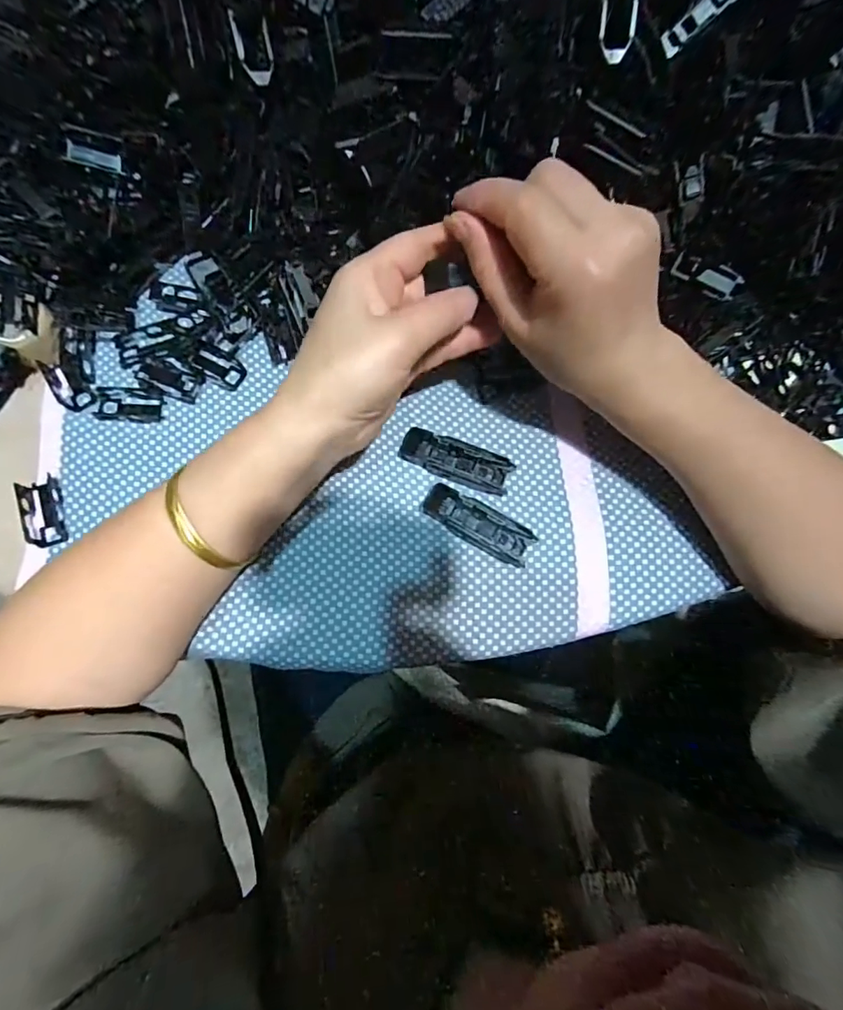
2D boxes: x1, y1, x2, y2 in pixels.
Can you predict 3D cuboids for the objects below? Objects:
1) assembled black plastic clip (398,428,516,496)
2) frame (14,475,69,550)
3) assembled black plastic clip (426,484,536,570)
[{"bbox_3d":[0.021,-0.027,0.287,0.068,0.016,0.023,21,79,4],"label":"assembled black plastic clip"},{"bbox_3d":[-0.222,0.005,0.279,0.022,0.010,0.039,-12,79,-3],"label":"frame"},{"bbox_3d":[0.033,0.011,0.283,0.067,0.005,0.022,31,80,6],"label":"assembled black plastic clip"}]

